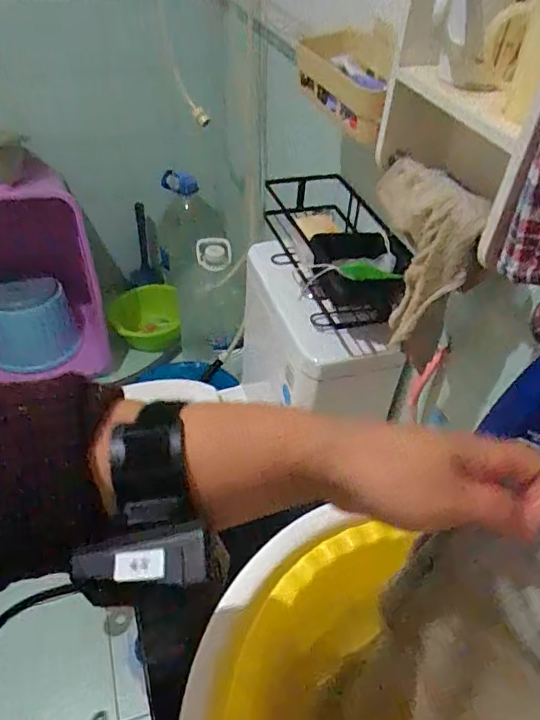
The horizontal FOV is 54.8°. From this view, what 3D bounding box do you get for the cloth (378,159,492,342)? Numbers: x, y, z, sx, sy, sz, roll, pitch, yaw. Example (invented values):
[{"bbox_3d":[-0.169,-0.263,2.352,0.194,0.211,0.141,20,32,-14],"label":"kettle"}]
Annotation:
[{"bbox_3d":[0.171,-0.136,0.609,0.069,0.162,0.167,0,45,-4],"label":"cloth"}]

